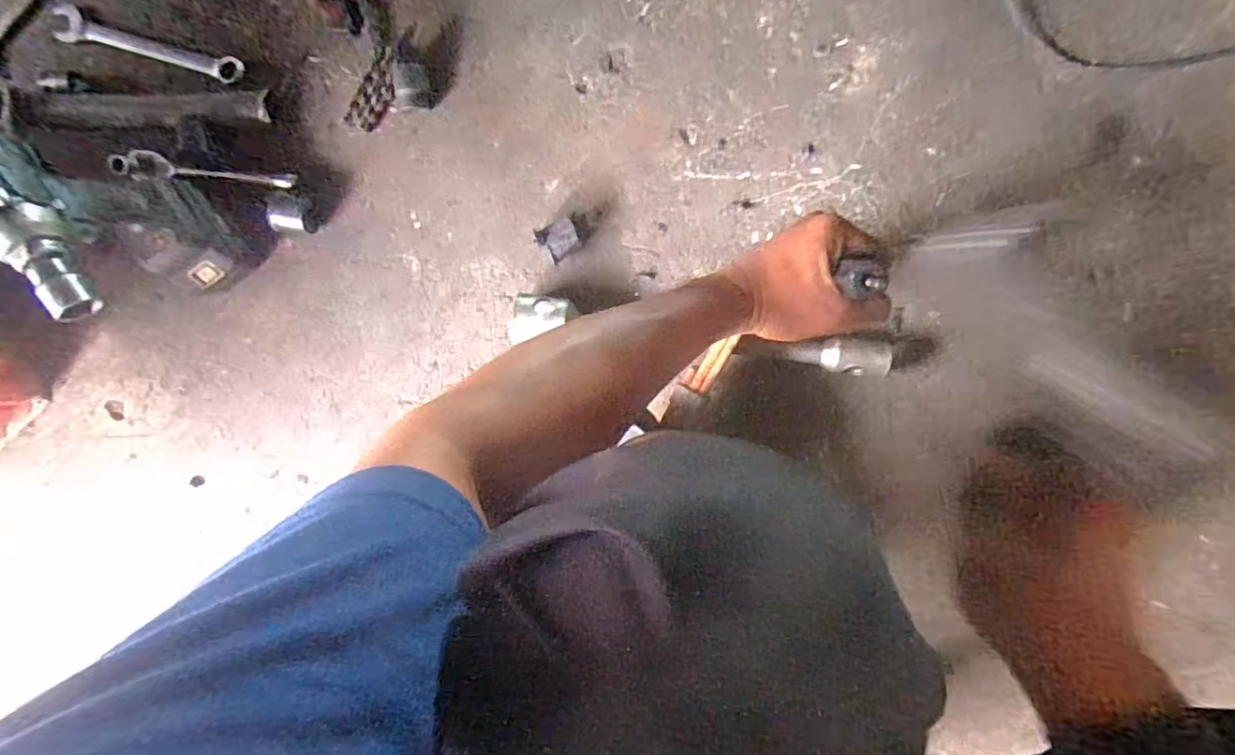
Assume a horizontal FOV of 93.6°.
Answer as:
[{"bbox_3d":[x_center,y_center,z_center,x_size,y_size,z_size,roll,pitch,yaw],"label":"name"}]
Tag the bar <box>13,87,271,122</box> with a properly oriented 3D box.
[{"bbox_3d":[-0.547,-0.310,0.663,0.299,0.022,0.038,2,96,5],"label":"bar"}]

